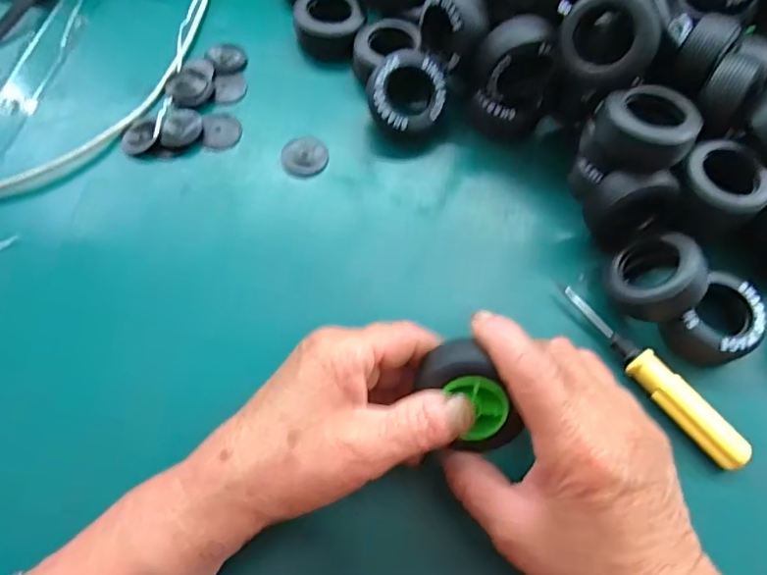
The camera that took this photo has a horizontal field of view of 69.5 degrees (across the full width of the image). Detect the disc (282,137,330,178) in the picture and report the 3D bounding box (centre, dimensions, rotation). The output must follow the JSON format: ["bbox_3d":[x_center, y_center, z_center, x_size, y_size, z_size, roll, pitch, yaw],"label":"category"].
[{"bbox_3d":[-0.048,-0.081,0.344,0.027,0.007,0.024,-6,66,-6],"label":"disc"}]

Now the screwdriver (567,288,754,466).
[{"bbox_3d":[0.138,0.045,0.290,0.016,0.017,0.115,-35,72,-17],"label":"screwdriver"}]

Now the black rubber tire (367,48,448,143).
[{"bbox_3d":[0.013,-0.119,0.345,0.047,0.022,0.050,-1,98,-8],"label":"black rubber tire"}]

